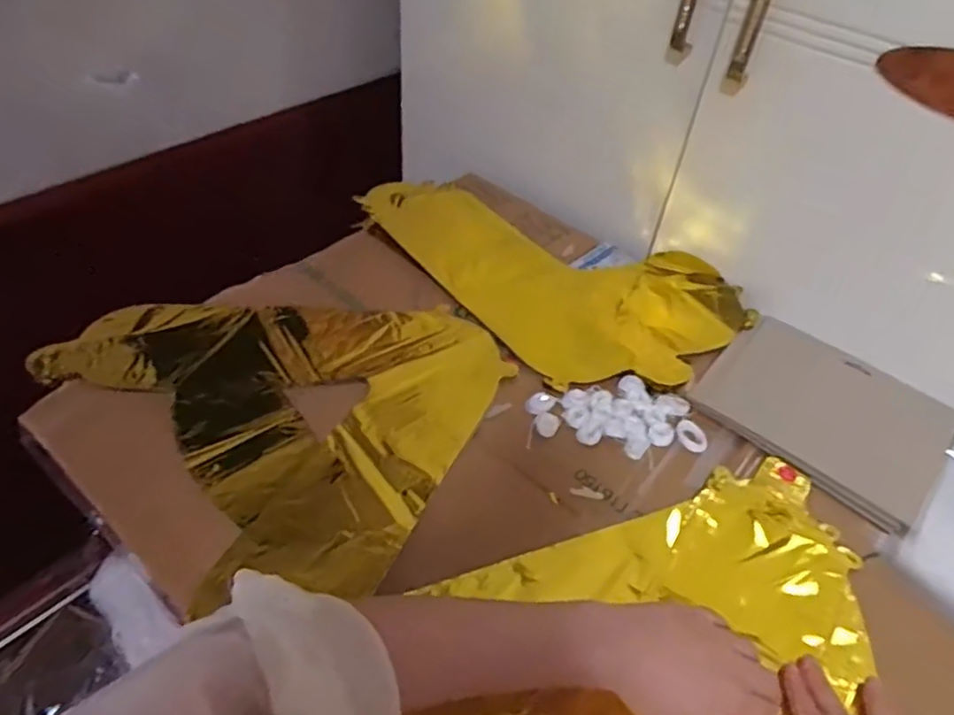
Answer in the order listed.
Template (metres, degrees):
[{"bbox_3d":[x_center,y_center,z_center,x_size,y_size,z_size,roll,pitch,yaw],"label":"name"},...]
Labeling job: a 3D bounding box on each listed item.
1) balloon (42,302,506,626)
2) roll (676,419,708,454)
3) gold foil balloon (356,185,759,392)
[{"bbox_3d":[-0.150,0.026,0.582,0.311,0.014,0.353,-31,56,-29],"label":"balloon"},{"bbox_3d":[0.186,0.069,0.572,0.025,0.004,0.033,-11,49,-16],"label":"roll"},{"bbox_3d":[0.076,-0.107,0.729,0.251,0.025,0.406,-31,57,-30],"label":"gold foil balloon"}]

